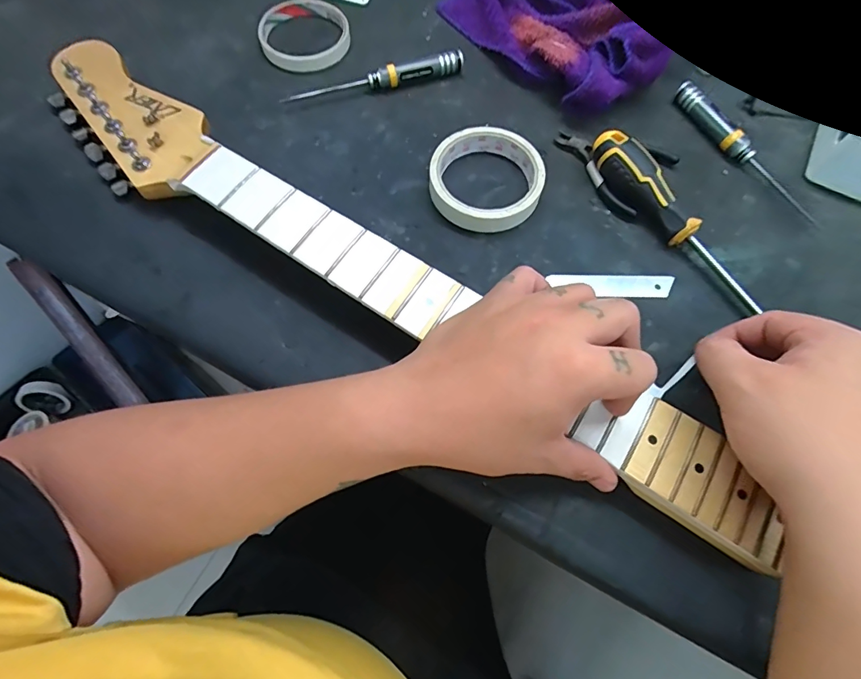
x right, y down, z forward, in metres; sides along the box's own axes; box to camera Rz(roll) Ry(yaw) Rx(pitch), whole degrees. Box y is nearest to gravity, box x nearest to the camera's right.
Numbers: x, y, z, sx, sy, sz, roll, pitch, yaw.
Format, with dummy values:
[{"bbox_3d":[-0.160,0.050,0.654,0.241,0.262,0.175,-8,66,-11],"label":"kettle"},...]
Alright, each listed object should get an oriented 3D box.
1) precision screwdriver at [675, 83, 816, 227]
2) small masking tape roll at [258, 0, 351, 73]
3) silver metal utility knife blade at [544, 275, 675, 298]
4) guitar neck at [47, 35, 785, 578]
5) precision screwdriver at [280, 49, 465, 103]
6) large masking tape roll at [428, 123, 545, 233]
[{"bbox_3d":[0.270,-0.164,0.384,0.016,0.020,0.159,-34,73,-13],"label":"precision screwdriver"},{"bbox_3d":[-0.122,-0.296,0.428,0.083,0.015,0.080,0,69,-1],"label":"small masking tape roll"},{"bbox_3d":[0.139,-0.041,0.346,0.096,0.004,0.019,0,72,-2],"label":"silver metal utility knife blade"},{"bbox_3d":[-0.057,-0.052,0.321,0.619,0.030,0.076,33,72,11],"label":"guitar neck"},{"bbox_3d":[-0.049,-0.238,0.409,0.166,0.018,0.016,-15,70,-6],"label":"precision screwdriver"},{"bbox_3d":[0.046,-0.133,0.367,0.092,0.021,0.090,0,69,-1],"label":"large masking tape roll"}]

